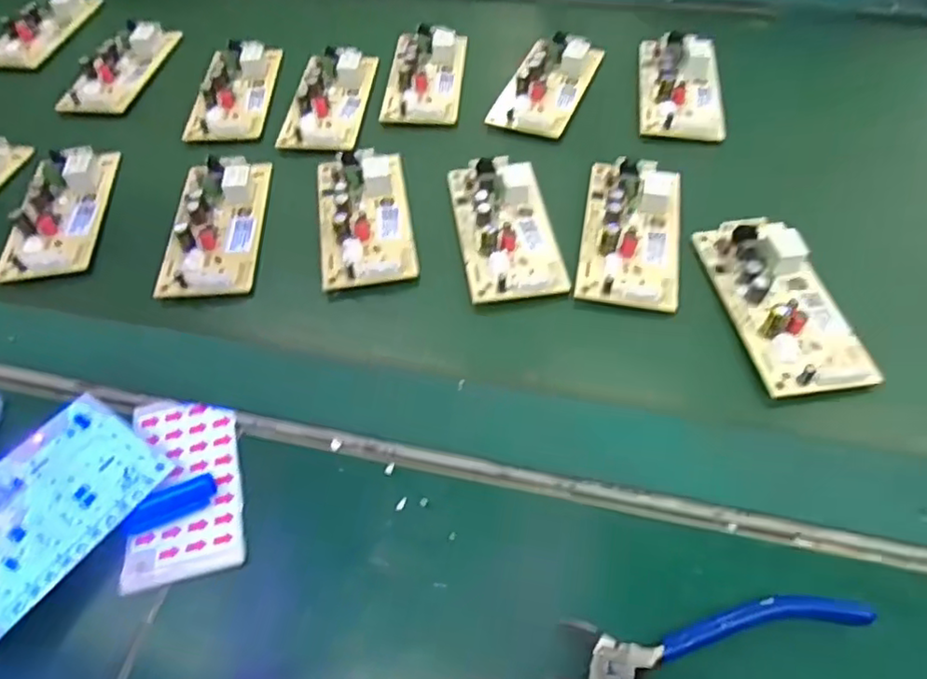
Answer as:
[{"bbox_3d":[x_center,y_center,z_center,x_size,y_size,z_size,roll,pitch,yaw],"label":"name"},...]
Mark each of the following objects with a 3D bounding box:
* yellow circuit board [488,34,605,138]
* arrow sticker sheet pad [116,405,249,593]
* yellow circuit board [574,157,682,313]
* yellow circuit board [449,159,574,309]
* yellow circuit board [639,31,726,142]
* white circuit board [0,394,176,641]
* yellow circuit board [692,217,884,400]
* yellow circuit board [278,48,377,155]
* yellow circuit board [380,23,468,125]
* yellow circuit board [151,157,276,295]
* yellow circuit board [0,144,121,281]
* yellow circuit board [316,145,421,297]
[{"bbox_3d":[0.062,-0.191,0.465,0.053,0.016,0.106,19,59,16],"label":"yellow circuit board"},{"bbox_3d":[-0.131,0.067,0.295,0.049,0.007,0.091,-13,56,-4],"label":"arrow sticker sheet pad"},{"bbox_3d":[0.100,-0.069,0.370,0.056,0.019,0.111,8,57,10],"label":"yellow circuit board"},{"bbox_3d":[0.025,-0.072,0.378,0.055,0.018,0.112,-9,56,-1],"label":"yellow circuit board"},{"bbox_3d":[0.158,-0.185,0.455,0.057,0.020,0.106,5,57,8],"label":"yellow circuit board"},{"bbox_3d":[-0.185,0.079,0.263,0.054,0.004,0.113,40,55,-1],"label":"white circuit board"},{"bbox_3d":[0.170,-0.023,0.332,0.056,0.018,0.110,-7,56,0],"label":"yellow circuit board"},{"bbox_3d":[-0.100,-0.182,0.467,0.052,0.015,0.108,3,56,7],"label":"yellow circuit board"},{"bbox_3d":[-0.029,-0.206,0.480,0.056,0.017,0.109,2,56,6],"label":"yellow circuit board"},{"bbox_3d":[-0.156,-0.075,0.394,0.053,0.019,0.111,-5,56,1],"label":"yellow circuit board"},{"bbox_3d":[-0.262,-0.087,0.410,0.049,0.016,0.115,-6,56,1],"label":"yellow circuit board"},{"bbox_3d":[-0.062,-0.081,0.391,0.055,0.018,0.108,-10,56,-2],"label":"yellow circuit board"}]

